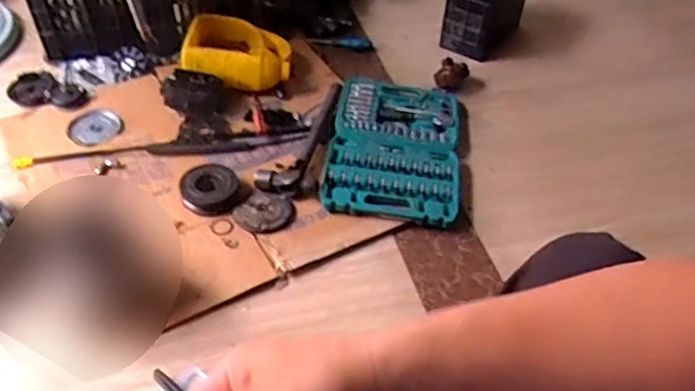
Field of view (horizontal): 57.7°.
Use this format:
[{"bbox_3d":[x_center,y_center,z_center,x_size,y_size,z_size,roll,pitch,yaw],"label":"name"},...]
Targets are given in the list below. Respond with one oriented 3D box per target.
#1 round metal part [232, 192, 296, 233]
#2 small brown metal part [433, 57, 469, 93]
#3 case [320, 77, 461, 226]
[{"bbox_3d":[-0.151,0.029,1.131,0.101,0.008,0.088,11,47,7],"label":"round metal part"},{"bbox_3d":[0.233,-0.273,1.434,0.066,0.070,0.063,-28,54,-27],"label":"small brown metal part"},{"bbox_3d":[0.097,-0.103,1.272,0.250,0.047,0.385,7,46,3],"label":"case"}]

